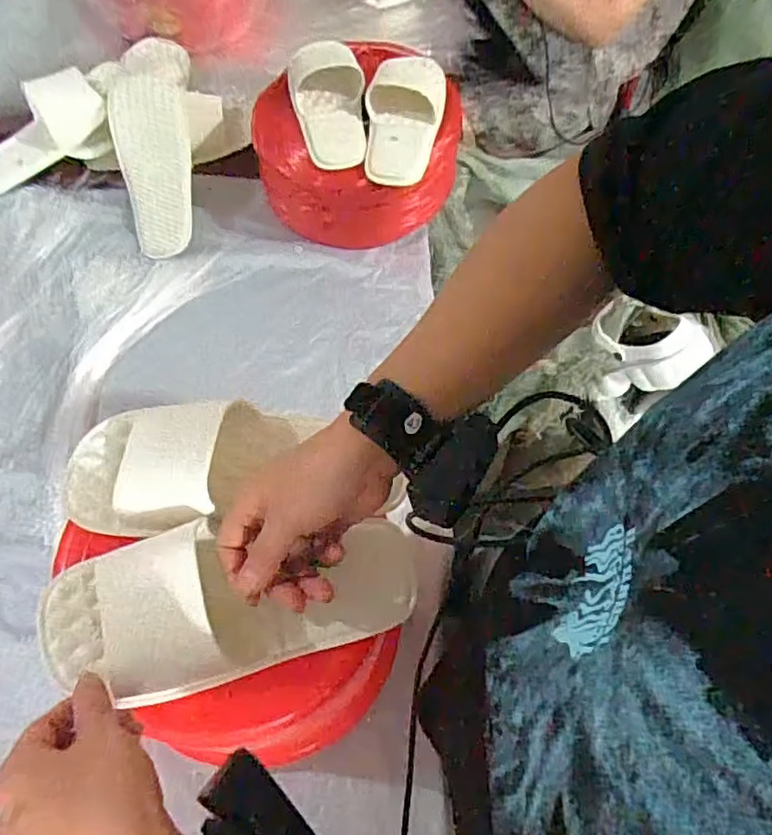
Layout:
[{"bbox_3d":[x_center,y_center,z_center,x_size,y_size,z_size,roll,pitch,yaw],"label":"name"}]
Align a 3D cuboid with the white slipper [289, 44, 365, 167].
[{"bbox_3d":[-0.081,-0.426,0.870,0.099,0.073,0.217,-4,65,-6],"label":"white slipper"}]

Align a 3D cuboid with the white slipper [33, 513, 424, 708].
[{"bbox_3d":[-0.105,0.123,0.424,0.251,0.057,0.100,-5,59,-9],"label":"white slipper"}]

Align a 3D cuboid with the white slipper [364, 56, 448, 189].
[{"bbox_3d":[0.024,-0.418,0.853,0.102,0.038,0.234,13,71,4],"label":"white slipper"}]

